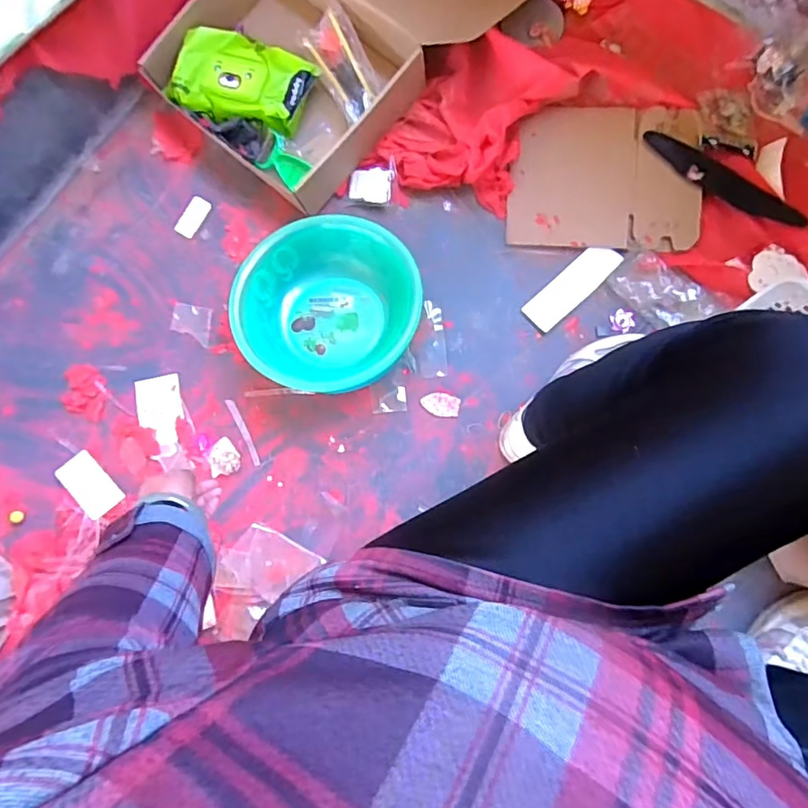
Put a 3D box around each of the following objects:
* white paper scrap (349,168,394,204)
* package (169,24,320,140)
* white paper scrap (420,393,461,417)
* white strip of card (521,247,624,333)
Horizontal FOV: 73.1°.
[{"bbox_3d":[-0.050,-0.324,0.814,0.064,0.015,0.051,10,84,8],"label":"white paper scrap"},{"bbox_3d":[-0.245,-0.477,0.820,0.199,0.057,0.136,25,87,8],"label":"package"},{"bbox_3d":[0.052,0.000,0.773,0.053,0.006,0.033,12,84,8],"label":"white paper scrap"},{"bbox_3d":[0.238,-0.167,0.769,0.147,0.009,0.052,-42,80,0],"label":"white strip of card"}]

